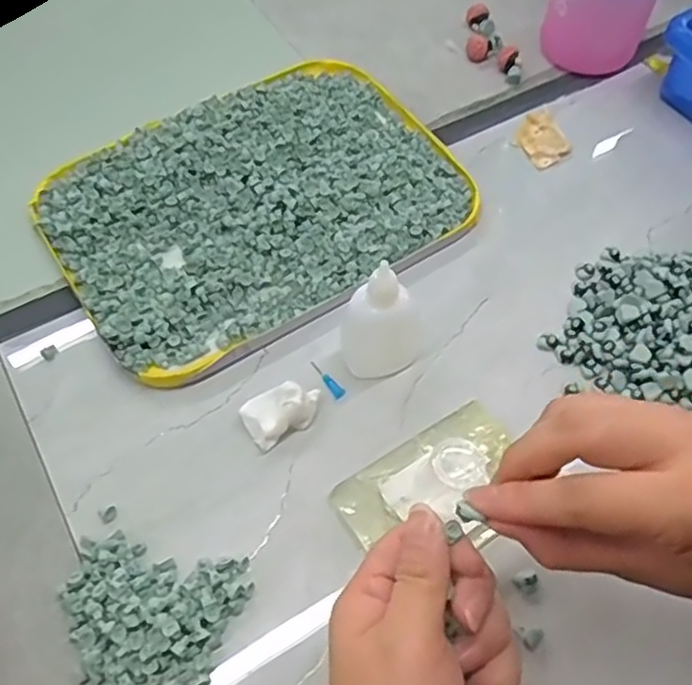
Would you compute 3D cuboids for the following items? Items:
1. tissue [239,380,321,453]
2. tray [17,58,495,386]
[{"bbox_3d":[-0.037,0.038,0.393,0.044,0.021,0.027,-30,64,-20],"label":"tissue"},{"bbox_3d":[-0.059,-0.102,0.471,0.269,0.018,0.196,-28,63,-19],"label":"tray"}]

